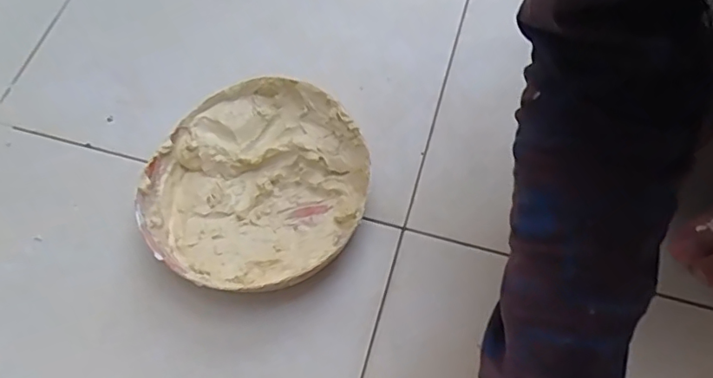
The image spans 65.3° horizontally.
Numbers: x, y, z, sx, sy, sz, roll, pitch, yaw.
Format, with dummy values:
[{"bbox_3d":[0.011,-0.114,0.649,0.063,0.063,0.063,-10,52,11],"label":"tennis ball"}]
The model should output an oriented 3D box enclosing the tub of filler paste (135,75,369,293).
[{"bbox_3d":[-0.084,-0.005,0.458,0.175,0.047,0.161,-1,64,2],"label":"tub of filler paste"}]

